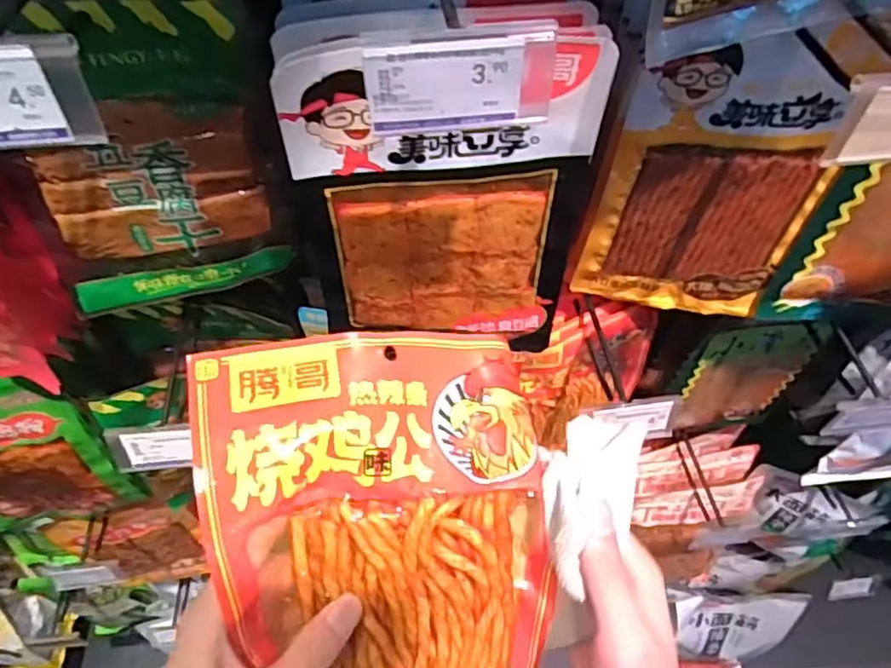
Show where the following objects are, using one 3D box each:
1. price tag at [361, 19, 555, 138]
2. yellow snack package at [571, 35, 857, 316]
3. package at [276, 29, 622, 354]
[{"bbox_3d":[0.006,-0.107,0.270,0.077,0.045,0.008,-7,55,-6],"label":"price tag"},{"bbox_3d":[0.200,-0.098,0.480,0.162,0.243,0.021,4,54,1],"label":"yellow snack package"},{"bbox_3d":[-0.006,-0.072,0.410,0.185,0.232,0.015,-4,54,-5],"label":"package"}]

